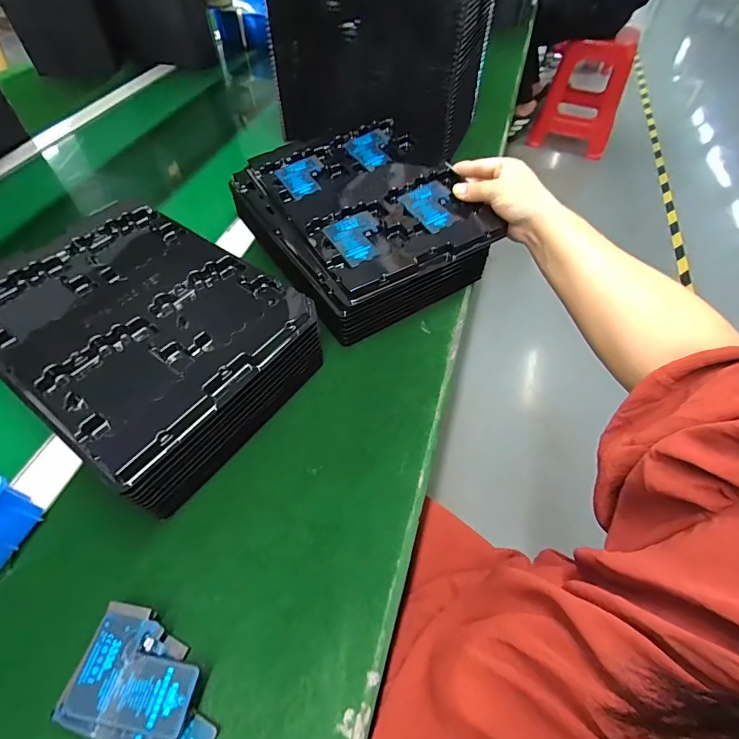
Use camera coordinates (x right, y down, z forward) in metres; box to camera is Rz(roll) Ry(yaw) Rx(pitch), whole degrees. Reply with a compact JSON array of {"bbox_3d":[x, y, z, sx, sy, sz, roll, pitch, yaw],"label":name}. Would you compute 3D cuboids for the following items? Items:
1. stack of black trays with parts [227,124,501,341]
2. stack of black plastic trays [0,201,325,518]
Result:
[{"bbox_3d":[-0.008,-0.193,0.494,0.210,0.075,0.277,-27,60,-19],"label":"stack of black trays with parts"},{"bbox_3d":[-0.210,-0.034,0.383,0.265,0.079,0.203,33,60,19],"label":"stack of black plastic trays"}]

